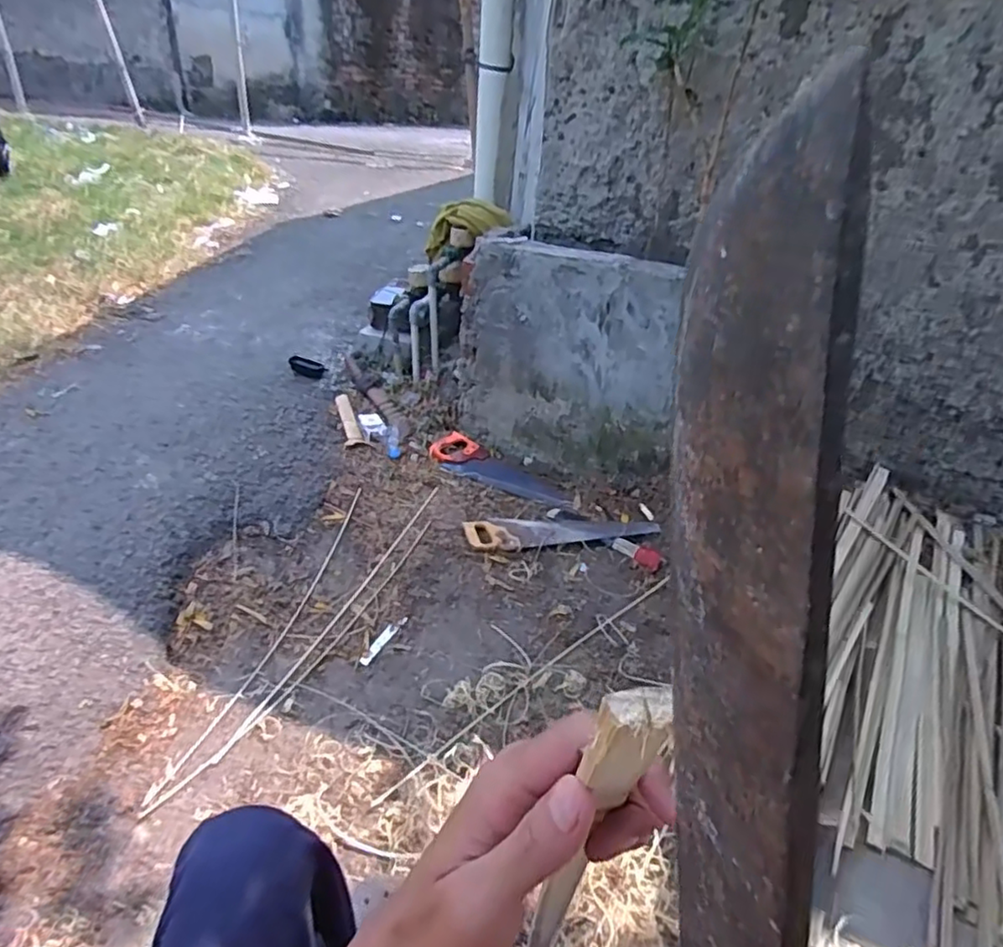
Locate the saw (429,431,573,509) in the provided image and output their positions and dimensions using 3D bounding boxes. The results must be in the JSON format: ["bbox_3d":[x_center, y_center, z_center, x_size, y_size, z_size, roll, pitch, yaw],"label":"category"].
[{"bbox_3d":[-0.002,-0.005,1.868,0.456,0.046,0.156,20,37,18],"label":"saw"}]

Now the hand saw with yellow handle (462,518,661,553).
[{"bbox_3d":[0.176,0.151,1.696,0.489,0.038,0.119,1,36,-8],"label":"hand saw with yellow handle"}]

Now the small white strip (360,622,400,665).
[{"bbox_3d":[-0.267,0.372,1.380,0.024,0.004,0.119,20,37,18],"label":"small white strip"}]

